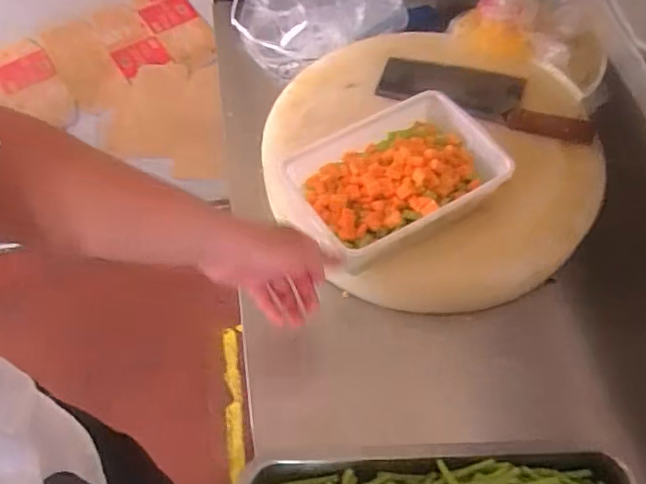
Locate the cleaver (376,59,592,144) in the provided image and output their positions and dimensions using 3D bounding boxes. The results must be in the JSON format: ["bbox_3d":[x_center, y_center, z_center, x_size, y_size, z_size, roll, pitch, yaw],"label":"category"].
[{"bbox_3d":[0.236,-0.213,0.875,0.304,0.018,0.105,14,57,8],"label":"cleaver"}]

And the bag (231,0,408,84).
[{"bbox_3d":[-0.006,-0.385,1.033,0.259,0.111,0.225,-20,59,-14],"label":"bag"}]

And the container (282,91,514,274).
[{"bbox_3d":[0.084,-0.084,0.753,0.266,0.054,0.182,-28,61,-18],"label":"container"}]

